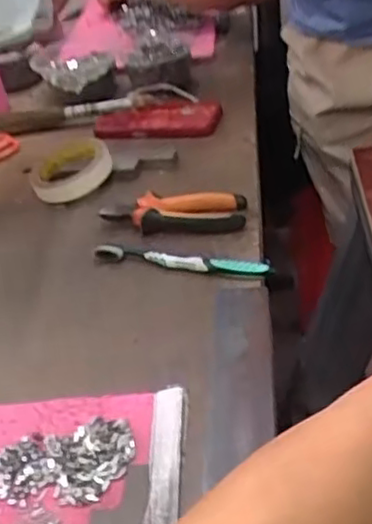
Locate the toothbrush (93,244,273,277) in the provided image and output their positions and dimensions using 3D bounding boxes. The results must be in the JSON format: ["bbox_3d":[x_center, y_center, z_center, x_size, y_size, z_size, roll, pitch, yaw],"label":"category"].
[{"bbox_3d":[-0.006,-0.004,0.654,0.180,0.020,0.021,6,40,22],"label":"toothbrush"}]

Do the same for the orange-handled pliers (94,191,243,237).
[{"bbox_3d":[-0.016,-0.052,0.715,0.154,0.029,0.053,-4,37,11],"label":"orange-handled pliers"}]

